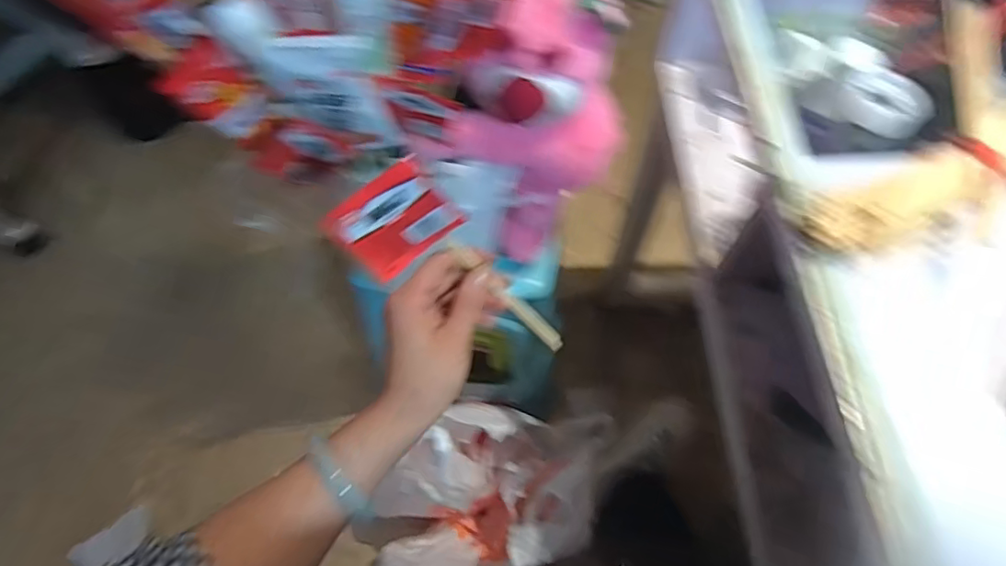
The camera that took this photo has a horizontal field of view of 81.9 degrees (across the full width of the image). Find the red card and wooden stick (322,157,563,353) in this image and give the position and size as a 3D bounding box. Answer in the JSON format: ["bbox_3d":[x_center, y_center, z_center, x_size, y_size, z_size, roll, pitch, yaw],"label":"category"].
[{"bbox_3d":[-0.033,0.002,0.397,0.070,0.185,0.007,-32,38,14],"label":"red card and wooden stick"}]

